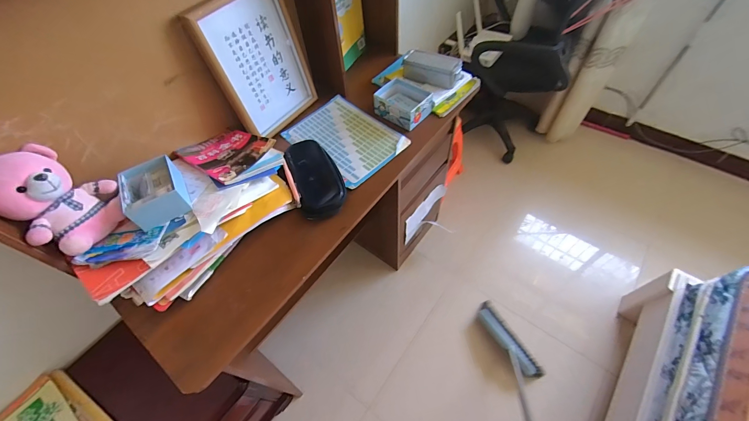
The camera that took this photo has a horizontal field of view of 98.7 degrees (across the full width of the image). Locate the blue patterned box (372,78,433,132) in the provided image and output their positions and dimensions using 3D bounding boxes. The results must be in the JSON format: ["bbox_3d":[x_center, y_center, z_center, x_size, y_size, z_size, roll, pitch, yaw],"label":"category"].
[{"bbox_3d":[0.077,-0.287,0.858,0.134,0.050,0.115,35,65,24],"label":"blue patterned box"}]

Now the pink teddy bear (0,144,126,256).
[{"bbox_3d":[-0.530,-0.018,0.536,0.119,0.148,0.142,17,59,14],"label":"pink teddy bear"}]

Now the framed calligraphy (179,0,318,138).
[{"bbox_3d":[-0.263,-0.348,0.769,0.022,0.315,0.238,24,61,27],"label":"framed calligraphy"}]

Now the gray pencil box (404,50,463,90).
[{"bbox_3d":[0.158,-0.398,0.896,0.162,0.054,0.078,16,59,14],"label":"gray pencil box"}]

